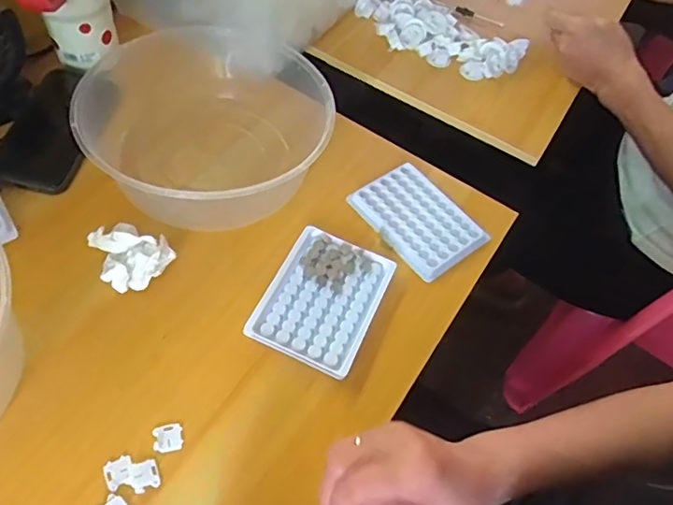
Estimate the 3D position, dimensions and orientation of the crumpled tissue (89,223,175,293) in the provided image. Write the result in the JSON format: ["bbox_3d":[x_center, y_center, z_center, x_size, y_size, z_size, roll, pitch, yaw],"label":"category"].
[{"bbox_3d":[-0.185,0.000,0.493,0.060,0.025,0.065,-33,67,-25],"label":"crumpled tissue"}]

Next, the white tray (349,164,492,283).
[{"bbox_3d":[0.085,-0.037,0.572,0.093,0.011,0.127,-33,67,-25],"label":"white tray"}]

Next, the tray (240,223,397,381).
[{"bbox_3d":[-0.012,0.043,0.502,0.097,0.018,0.127,23,57,8],"label":"tray"}]

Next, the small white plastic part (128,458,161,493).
[{"bbox_3d":[-0.144,0.167,0.406,0.021,0.004,0.021,-19,61,-18],"label":"small white plastic part"}]

